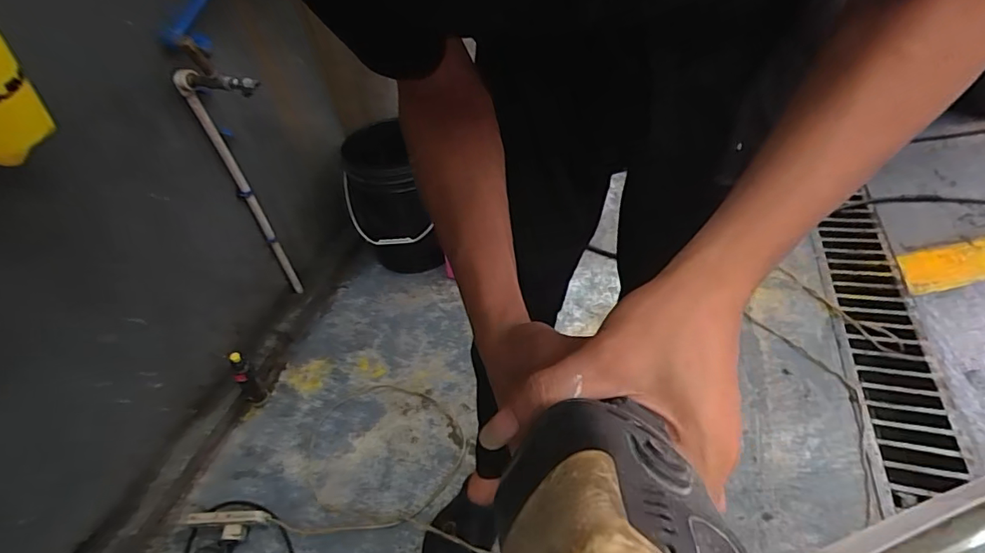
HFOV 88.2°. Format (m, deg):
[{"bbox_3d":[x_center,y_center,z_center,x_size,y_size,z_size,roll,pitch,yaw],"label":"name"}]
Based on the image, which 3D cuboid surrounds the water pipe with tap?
[{"bbox_3d":[-0.525,-0.200,1.169,0.123,0.660,0.159,-31,48,-20],"label":"water pipe with tap"}]

